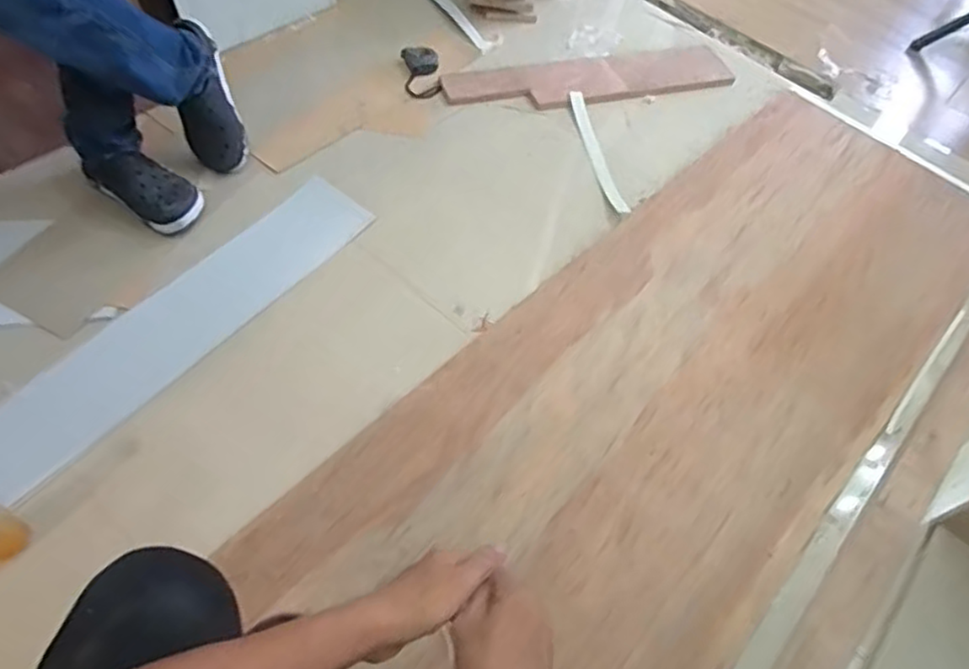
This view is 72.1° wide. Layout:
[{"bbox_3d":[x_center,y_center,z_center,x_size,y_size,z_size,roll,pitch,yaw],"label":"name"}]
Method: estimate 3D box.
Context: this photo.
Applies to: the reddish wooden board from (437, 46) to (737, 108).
[{"bbox_3d":[0.260,-0.629,1.631,0.724,0.032,0.178,-8,57,-13],"label":"reddish wooden board"}]

